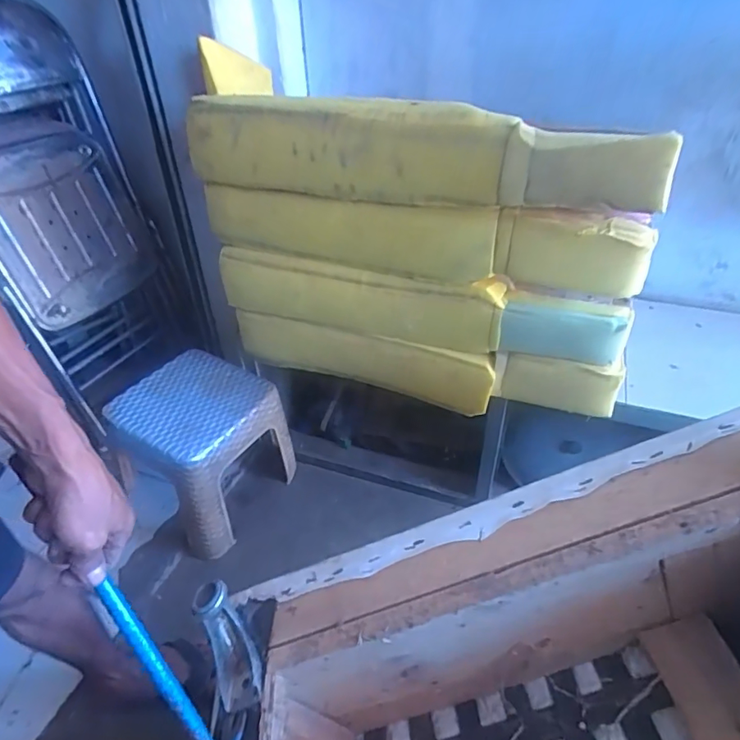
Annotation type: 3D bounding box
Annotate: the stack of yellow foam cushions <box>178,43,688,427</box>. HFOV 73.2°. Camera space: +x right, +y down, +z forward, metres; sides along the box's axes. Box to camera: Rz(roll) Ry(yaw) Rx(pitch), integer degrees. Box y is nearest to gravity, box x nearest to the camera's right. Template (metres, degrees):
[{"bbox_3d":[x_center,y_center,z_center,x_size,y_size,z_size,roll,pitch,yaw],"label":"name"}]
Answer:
[{"bbox_3d":[0.057,-0.163,0.831,0.715,0.491,0.086,8,39,14],"label":"stack of yellow foam cushions"}]

